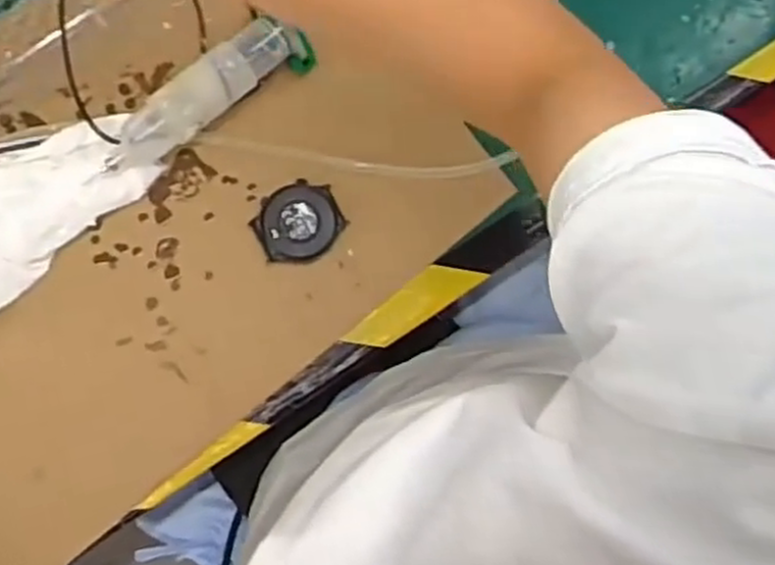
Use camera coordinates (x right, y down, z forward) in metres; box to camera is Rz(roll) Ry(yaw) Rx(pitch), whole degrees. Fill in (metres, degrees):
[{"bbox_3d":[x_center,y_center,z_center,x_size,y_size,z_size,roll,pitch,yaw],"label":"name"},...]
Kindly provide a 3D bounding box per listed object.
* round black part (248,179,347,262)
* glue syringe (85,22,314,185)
[{"bbox_3d":[-0.051,-0.034,0.444,0.049,0.015,0.045,1,85,-8],"label":"round black part"},{"bbox_3d":[-0.103,-0.101,0.432,0.133,0.035,0.031,-37,91,-10],"label":"glue syringe"}]

